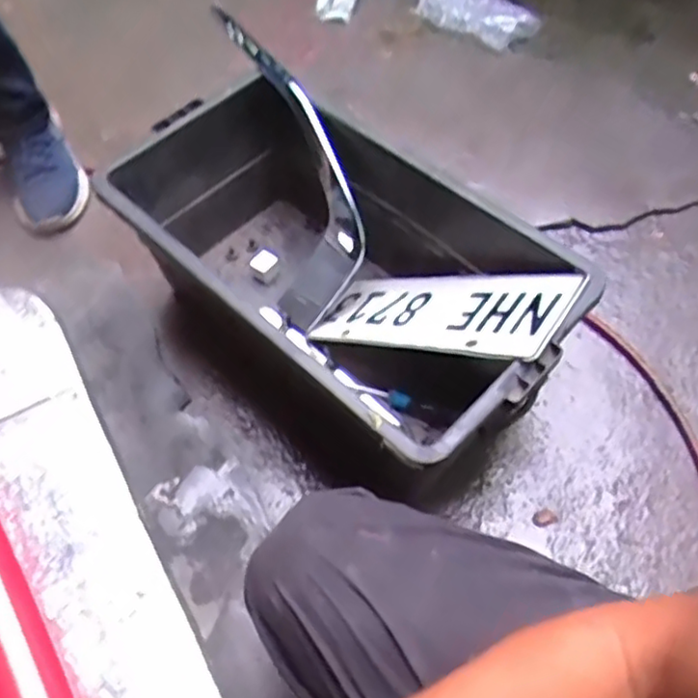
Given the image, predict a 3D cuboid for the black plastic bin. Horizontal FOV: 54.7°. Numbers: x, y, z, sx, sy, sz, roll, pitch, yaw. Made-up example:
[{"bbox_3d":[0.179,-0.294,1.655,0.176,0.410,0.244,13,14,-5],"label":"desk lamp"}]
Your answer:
[{"bbox_3d":[-0.018,-0.090,0.904,0.590,0.257,0.310,39,67,21],"label":"black plastic bin"}]

